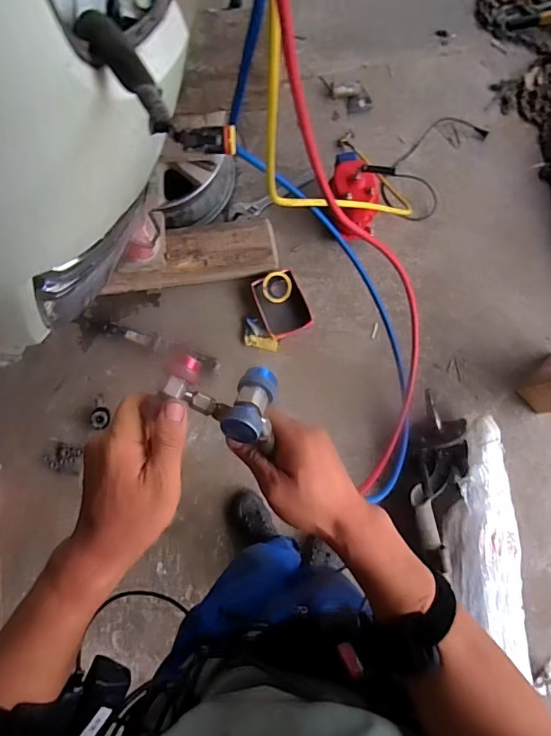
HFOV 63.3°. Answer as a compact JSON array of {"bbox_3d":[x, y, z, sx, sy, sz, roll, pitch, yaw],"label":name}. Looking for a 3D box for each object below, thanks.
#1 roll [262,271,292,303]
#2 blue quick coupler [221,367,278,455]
[{"bbox_3d":[0.004,-0.266,1.471,0.097,0.025,0.096,-1,81,4],"label":"roll"},{"bbox_3d":[-0.018,0.030,0.345,0.033,0.031,0.061,13,46,1],"label":"blue quick coupler"}]

